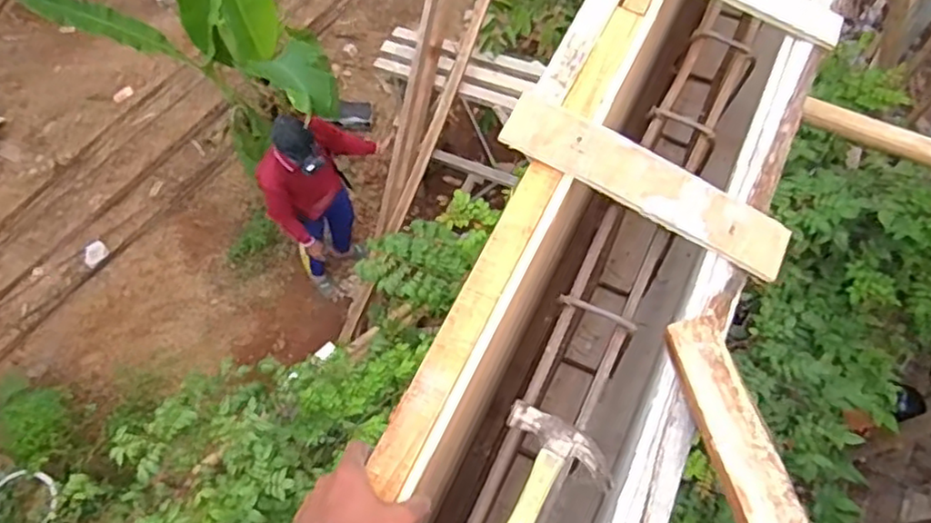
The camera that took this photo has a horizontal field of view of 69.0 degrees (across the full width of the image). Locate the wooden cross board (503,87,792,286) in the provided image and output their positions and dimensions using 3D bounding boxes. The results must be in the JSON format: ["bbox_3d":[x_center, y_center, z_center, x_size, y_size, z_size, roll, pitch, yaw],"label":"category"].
[{"bbox_3d":[0.205,-0.089,0.762,0.339,0.014,0.077,28,70,0],"label":"wooden cross board"}]

